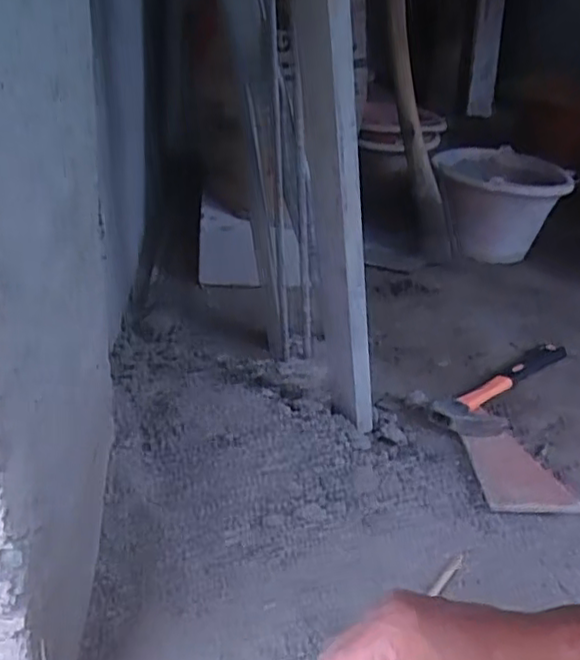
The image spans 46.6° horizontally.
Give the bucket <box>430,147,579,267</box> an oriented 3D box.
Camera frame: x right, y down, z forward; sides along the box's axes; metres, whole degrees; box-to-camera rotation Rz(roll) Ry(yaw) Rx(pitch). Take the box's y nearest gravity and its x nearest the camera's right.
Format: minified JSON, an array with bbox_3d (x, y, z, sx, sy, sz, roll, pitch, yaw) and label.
[{"bbox_3d":[0.402,-0.244,1.328,0.242,0.171,0.249,3,32,-2],"label":"bucket"}]

